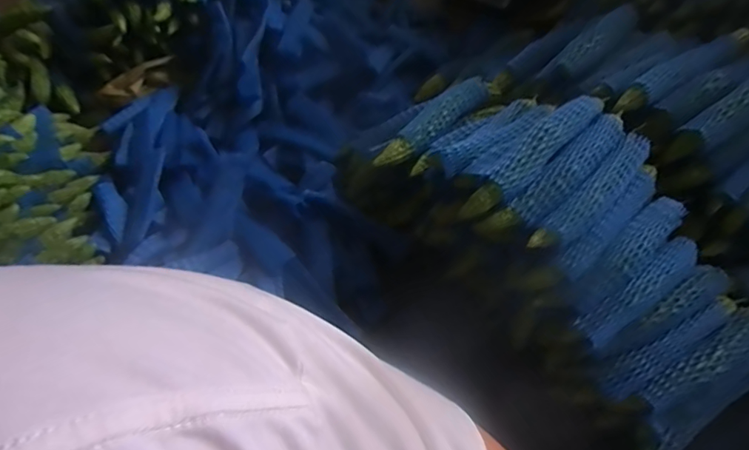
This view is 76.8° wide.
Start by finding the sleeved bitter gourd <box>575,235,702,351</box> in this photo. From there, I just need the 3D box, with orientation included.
[{"bbox_3d":[0.380,0.090,0.669,0.227,0.036,0.044,-32,57,-17],"label":"sleeved bitter gourd"}]

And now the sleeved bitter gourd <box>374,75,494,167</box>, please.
[{"bbox_3d":[0.121,-0.199,0.903,0.061,0.050,0.314,34,63,26],"label":"sleeved bitter gourd"}]

